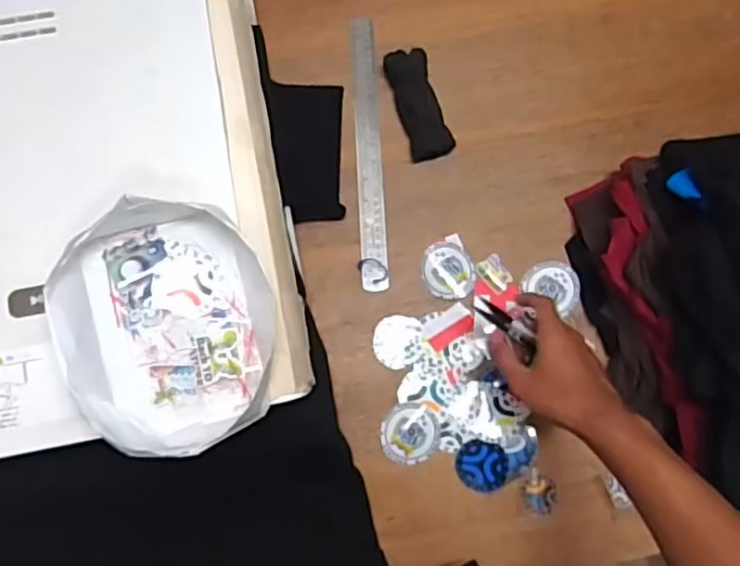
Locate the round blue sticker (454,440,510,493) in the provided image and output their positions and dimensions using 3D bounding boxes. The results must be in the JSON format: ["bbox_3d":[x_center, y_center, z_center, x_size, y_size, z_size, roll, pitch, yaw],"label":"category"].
[{"bbox_3d":[0.117,0.191,0.679,0.055,0.004,0.050,0,79,0],"label":"round blue sticker"}]

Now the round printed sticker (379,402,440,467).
[{"bbox_3d":[0.042,0.159,0.685,0.061,0.006,0.061,0,79,0],"label":"round printed sticker"}]

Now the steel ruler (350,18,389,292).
[{"bbox_3d":[-0.001,-0.152,0.745,0.030,0.005,0.322,-3,80,-1],"label":"steel ruler"}]

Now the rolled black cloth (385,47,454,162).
[{"bbox_3d":[0.056,-0.206,0.743,0.046,0.019,0.127,-17,79,-3],"label":"rolled black cloth"}]

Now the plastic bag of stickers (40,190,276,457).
[{"bbox_3d":[-0.155,0.033,0.510,0.161,0.045,0.196,-13,79,-3],"label":"plastic bag of stickers"}]

